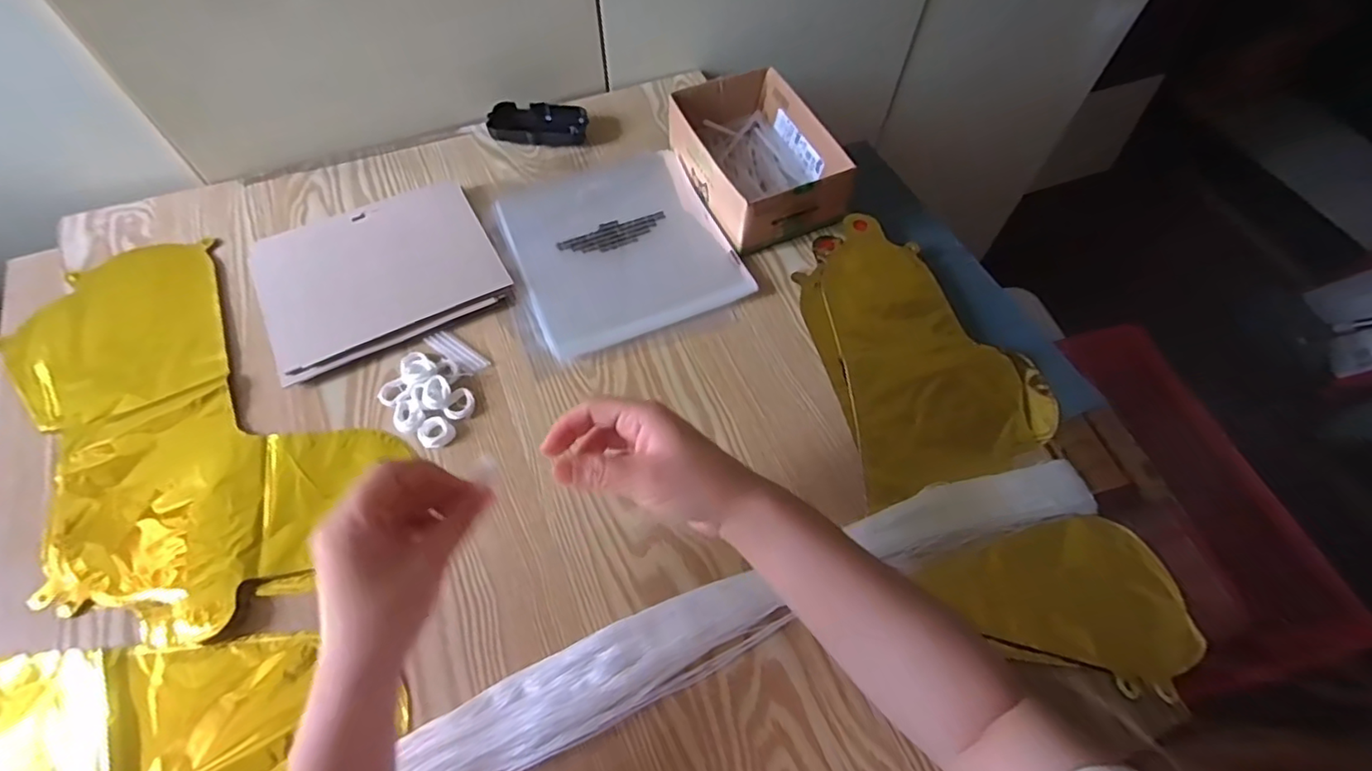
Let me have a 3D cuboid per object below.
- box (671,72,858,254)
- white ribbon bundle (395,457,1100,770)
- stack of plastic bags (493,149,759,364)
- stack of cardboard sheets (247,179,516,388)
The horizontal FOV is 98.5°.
[{"bbox_3d":[0.070,-0.239,0.623,0.130,0.069,0.184,-22,63,-14],"label":"box"},{"bbox_3d":[-0.050,0.199,0.394,0.787,0.027,0.063,-20,63,-13],"label":"white ribbon bundle"},{"bbox_3d":[-0.068,-0.146,0.602,0.205,0.013,0.220,-21,63,-13],"label":"stack of plastic bags"},{"bbox_3d":[-0.295,-0.112,0.571,0.209,0.016,0.172,-25,64,-15],"label":"stack of cardboard sheets"}]

